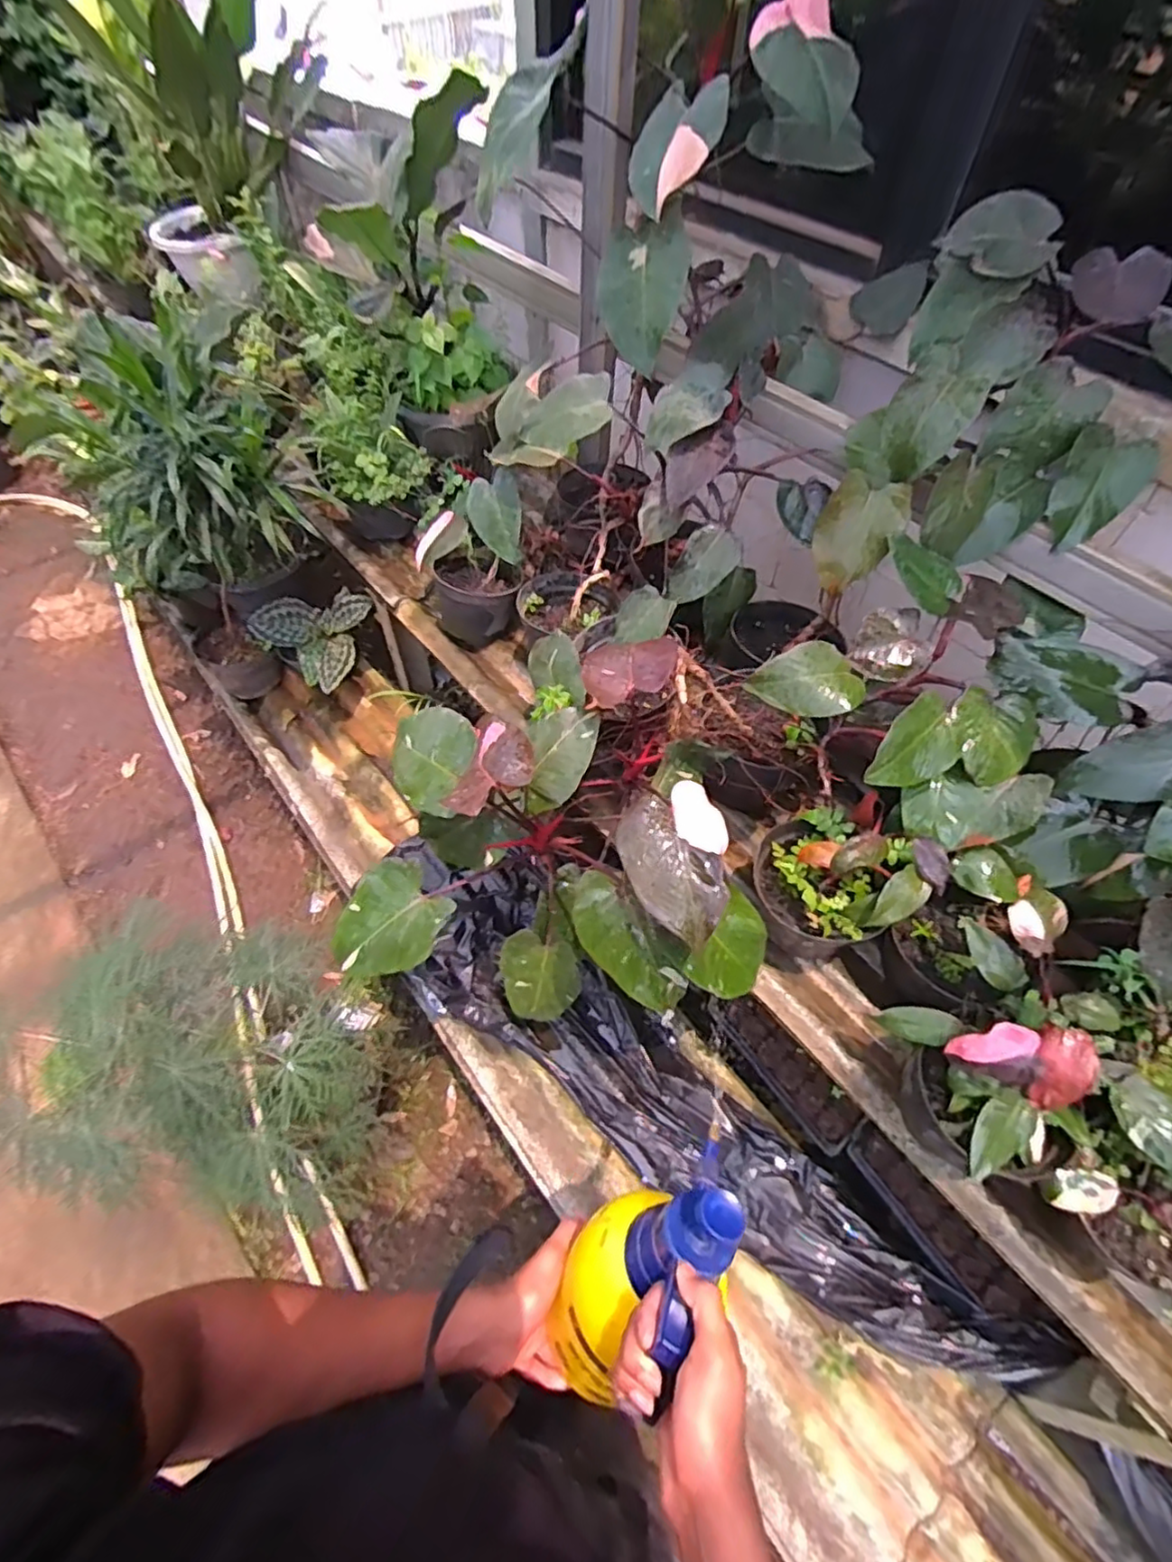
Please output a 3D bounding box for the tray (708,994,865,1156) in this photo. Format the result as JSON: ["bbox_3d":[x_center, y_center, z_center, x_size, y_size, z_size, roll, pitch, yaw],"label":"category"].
[{"bbox_3d":[0.317,0.457,1.058,0.087,0.038,0.275,-48,66,5],"label":"tray"}]

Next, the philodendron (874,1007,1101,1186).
[{"bbox_3d":[0.433,0.328,0.703,0.157,0.213,0.187,-12,56,-9],"label":"philodendron"}]

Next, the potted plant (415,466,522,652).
[{"bbox_3d":[-0.214,-0.411,1.212,0.196,0.238,0.237,-7,55,-6],"label":"potted plant"}]

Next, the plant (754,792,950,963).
[{"bbox_3d":[0.320,0.118,0.842,0.175,0.177,0.172,0,55,-1],"label":"plant"}]

